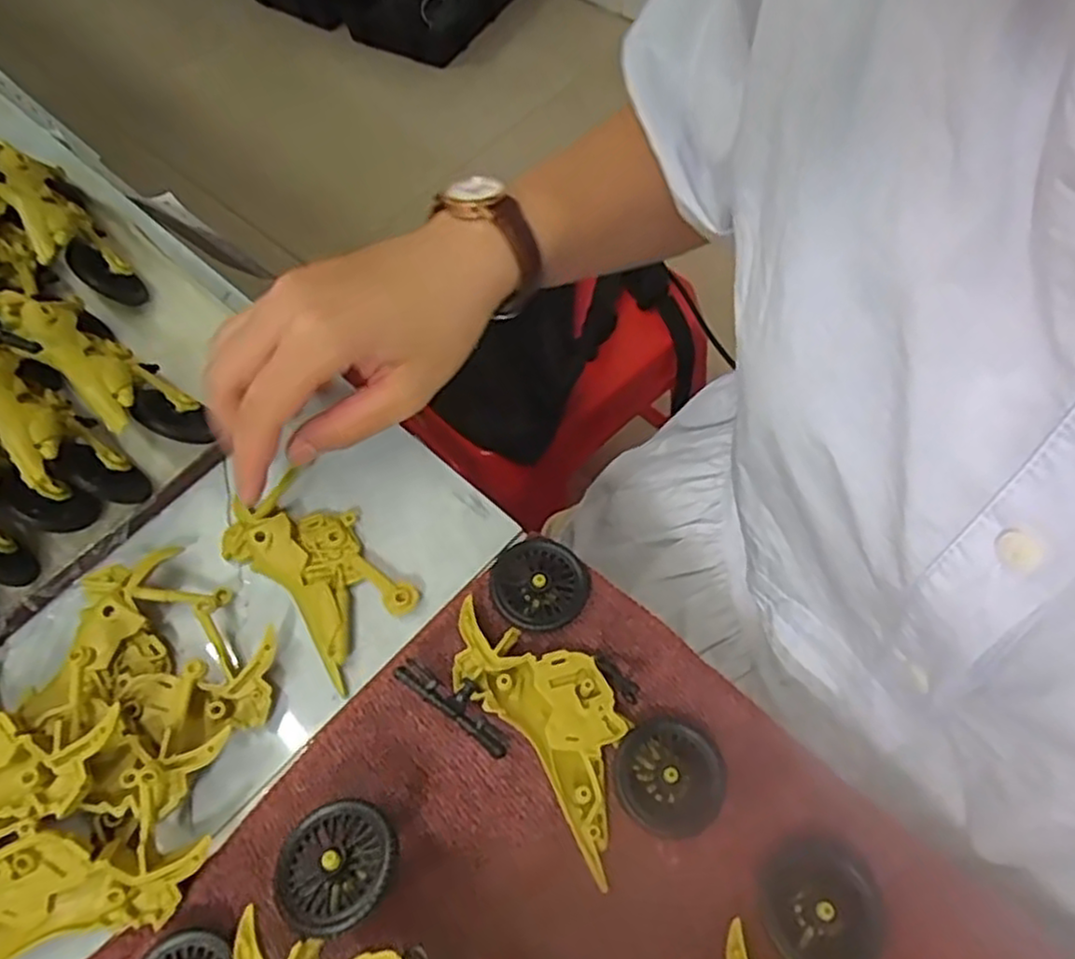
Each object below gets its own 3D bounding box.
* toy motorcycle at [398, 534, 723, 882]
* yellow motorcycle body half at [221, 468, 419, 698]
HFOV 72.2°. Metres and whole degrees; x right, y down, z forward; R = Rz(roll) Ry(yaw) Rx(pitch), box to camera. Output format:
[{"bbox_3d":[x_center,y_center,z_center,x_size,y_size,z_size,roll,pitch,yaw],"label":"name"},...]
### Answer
[{"bbox_3d":[0.013,0.082,0.269,0.074,0.016,0.113,-39,66,-17],"label":"toy motorcycle"},{"bbox_3d":[-0.094,0.035,0.307,0.091,0.012,0.046,40,71,23],"label":"yellow motorcycle body half"}]

